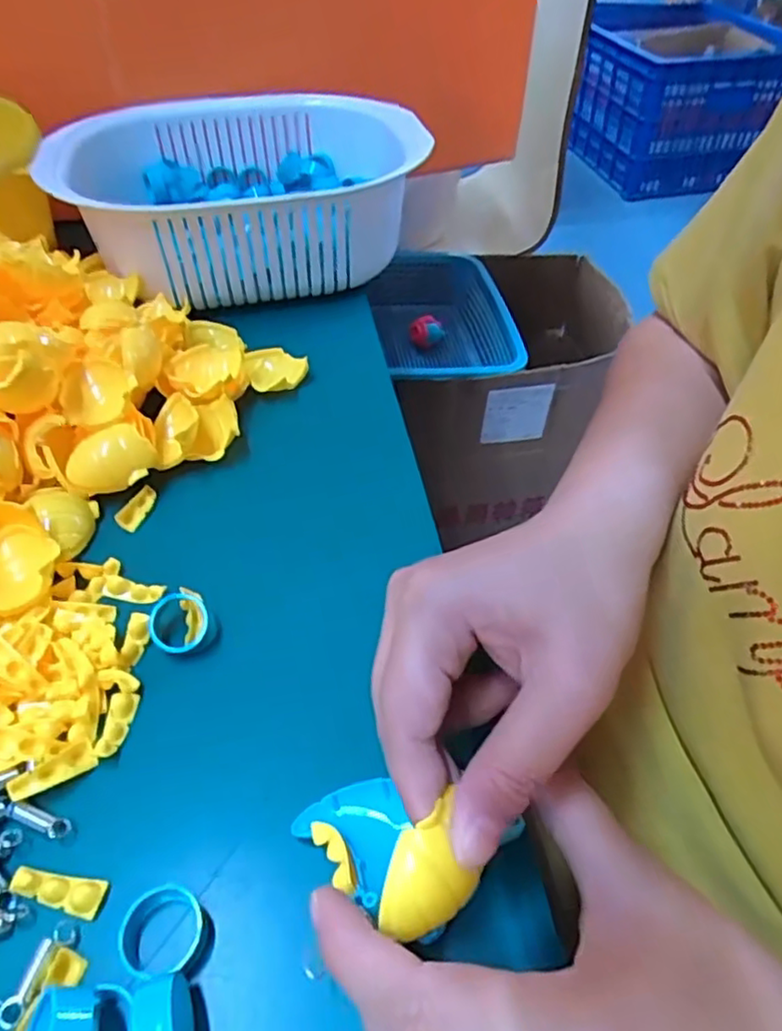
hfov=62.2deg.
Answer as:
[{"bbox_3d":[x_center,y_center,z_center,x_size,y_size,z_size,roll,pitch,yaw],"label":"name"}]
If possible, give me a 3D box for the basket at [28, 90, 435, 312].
[{"bbox_3d":[-0.107,-0.235,0.481,0.254,0.079,0.213,-27,53,-23],"label":"basket"}]

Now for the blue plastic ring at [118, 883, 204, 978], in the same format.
[{"bbox_3d":[-0.074,0.133,0.210,0.026,0.011,0.027,0,48,0],"label":"blue plastic ring"}]

